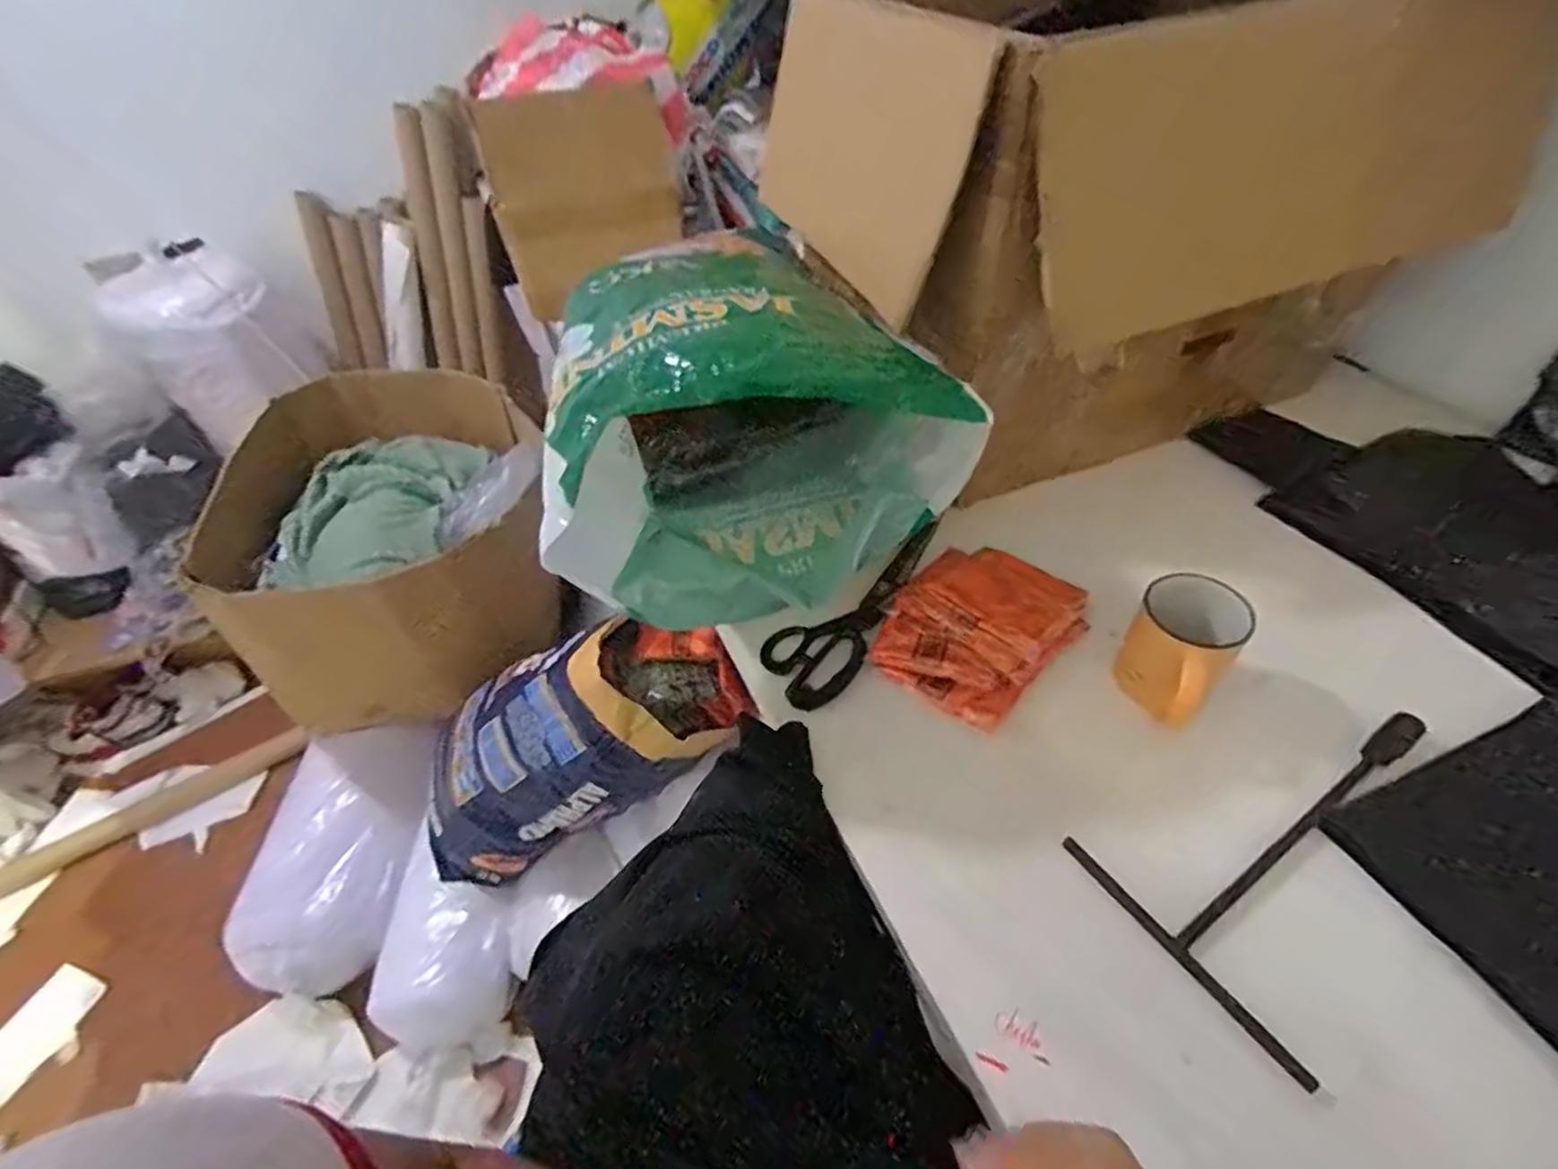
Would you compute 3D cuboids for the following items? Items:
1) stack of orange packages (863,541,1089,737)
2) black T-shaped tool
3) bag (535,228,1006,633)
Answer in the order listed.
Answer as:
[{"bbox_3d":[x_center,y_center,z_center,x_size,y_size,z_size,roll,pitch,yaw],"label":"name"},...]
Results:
[{"bbox_3d":[0.188,0.032,0.628,0.183,0.043,0.140,-38,54,-26],"label":"stack of orange packages"},{"bbox_3d":[0.389,0.184,0.495,0.298,0.017,0.174,-26,49,-16],"label":"black T-shaped tool"},{"bbox_3d":[-0.033,-0.142,0.615,0.309,0.241,0.310,-12,47,-5],"label":"bag"}]

